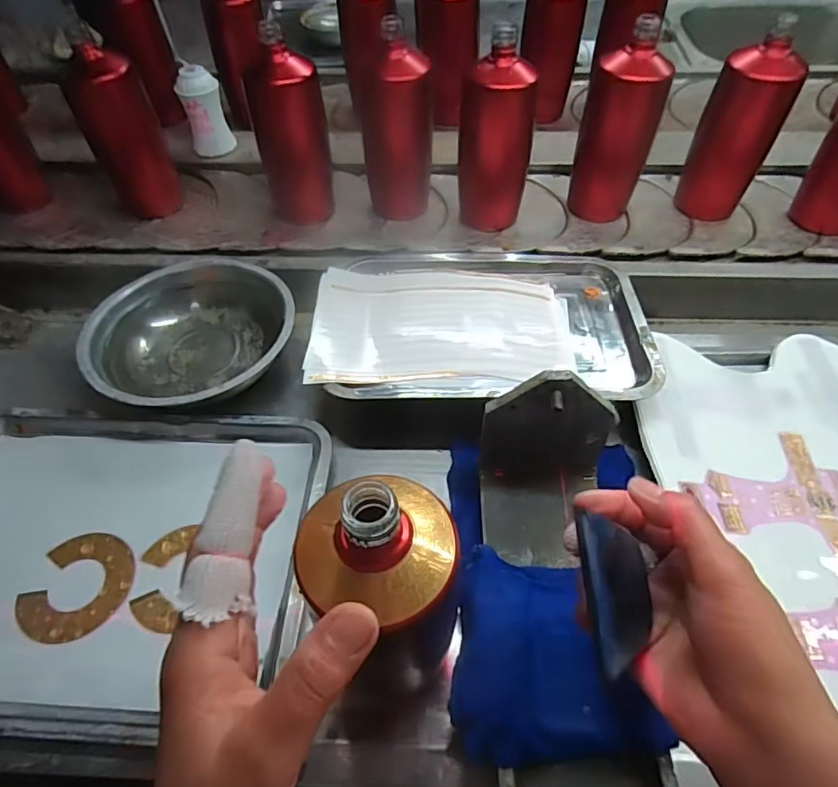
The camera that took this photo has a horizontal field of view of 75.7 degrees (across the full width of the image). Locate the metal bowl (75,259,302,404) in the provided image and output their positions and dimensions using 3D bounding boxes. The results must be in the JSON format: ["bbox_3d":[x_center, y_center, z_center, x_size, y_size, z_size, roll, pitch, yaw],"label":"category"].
[{"bbox_3d":[-0.227,-0.057,0.549,0.195,0.070,0.190,1,58,-2],"label":"metal bowl"}]

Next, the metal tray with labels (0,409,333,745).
[{"bbox_3d":[-0.254,0.123,0.426,0.340,0.050,0.249,4,58,1],"label":"metal tray with labels"}]

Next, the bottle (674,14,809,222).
[{"bbox_3d":[0.360,-0.298,0.611,0.056,0.194,0.070,-16,60,-12],"label":"bottle"}]

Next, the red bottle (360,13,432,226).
[{"bbox_3d":[-0.022,-0.300,0.620,0.074,0.182,0.073,-31,64,-20],"label":"red bottle"}]

